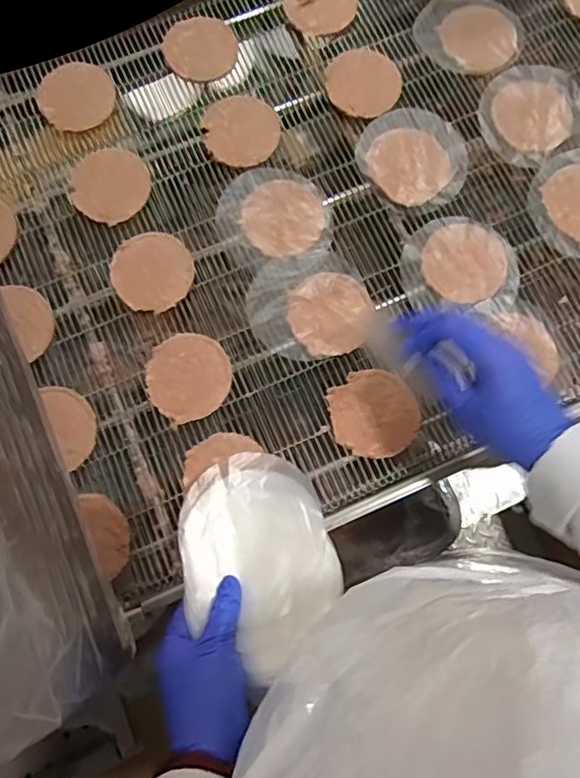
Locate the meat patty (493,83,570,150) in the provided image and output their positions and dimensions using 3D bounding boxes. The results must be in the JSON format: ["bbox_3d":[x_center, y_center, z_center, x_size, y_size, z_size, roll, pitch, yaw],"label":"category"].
[{"bbox_3d":[0.265,-0.297,0.618,0.081,0.004,0.080,0,77,1],"label":"meat patty"}]

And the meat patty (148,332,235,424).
[{"bbox_3d":[-0.100,-0.012,0.563,0.081,0.010,0.085,-23,78,-4],"label":"meat patty"}]

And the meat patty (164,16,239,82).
[{"bbox_3d":[-0.102,-0.388,0.644,0.079,0.005,0.085,0,77,1],"label":"meat patty"}]

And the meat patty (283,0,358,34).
[{"bbox_3d":[0.036,-0.451,0.658,0.082,0.006,0.083,0,77,1],"label":"meat patty"}]

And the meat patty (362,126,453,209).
[{"bbox_3d":[0.129,-0.243,0.611,0.081,0.004,0.087,-40,80,-7],"label":"meat patty"}]

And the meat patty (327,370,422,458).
[{"bbox_3d":[0.082,0.023,0.551,0.080,0.010,0.084,-13,77,-2],"label":"meat patty"}]

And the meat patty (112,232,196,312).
[{"bbox_3d":[-0.142,-0.122,0.586,0.081,0.005,0.086,-43,80,-8],"label":"meat patty"}]

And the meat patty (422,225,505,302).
[{"bbox_3d":[0.180,-0.132,0.583,0.082,0.010,0.087,0,77,1],"label":"meat patty"}]

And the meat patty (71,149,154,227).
[{"bbox_3d":[-0.192,-0.220,0.607,0.086,0.004,0.082,0,77,1],"label":"meat patty"}]

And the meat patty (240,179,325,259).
[{"bbox_3d":[-0.007,-0.182,0.598,0.085,0.004,0.083,0,77,1],"label":"meat patty"}]

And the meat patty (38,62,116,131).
[{"bbox_3d":[-0.237,-0.326,0.629,0.080,0.004,0.086,-40,80,-7],"label":"meat patty"}]

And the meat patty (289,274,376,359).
[{"bbox_3d":[0.040,-0.077,0.573,0.081,0.006,0.086,0,77,1],"label":"meat patty"}]

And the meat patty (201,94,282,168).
[{"bbox_3d":[-0.052,-0.285,0.624,0.082,0.004,0.088,0,77,1],"label":"meat patty"}]

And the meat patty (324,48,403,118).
[{"bbox_3d":[0.082,-0.344,0.634,0.080,0.004,0.088,0,77,1],"label":"meat patty"}]

